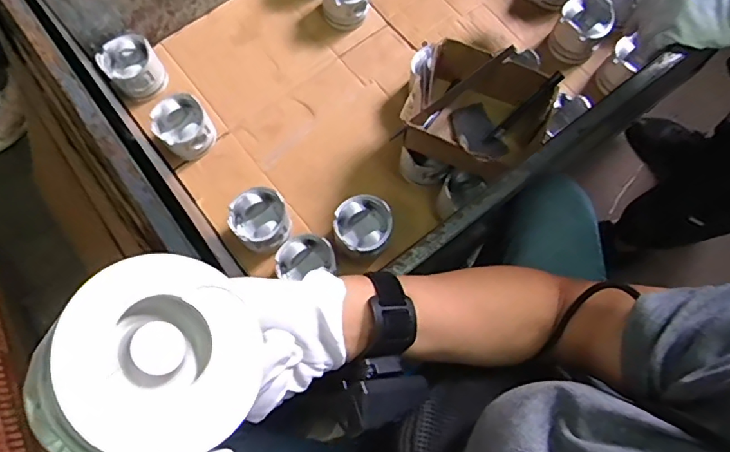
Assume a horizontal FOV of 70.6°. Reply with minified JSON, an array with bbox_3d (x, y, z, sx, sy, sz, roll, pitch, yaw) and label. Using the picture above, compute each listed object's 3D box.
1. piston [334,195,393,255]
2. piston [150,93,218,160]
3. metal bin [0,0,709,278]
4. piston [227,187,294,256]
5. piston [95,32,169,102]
[{"bbox_3d":[-0.002,0.005,0.854,0.088,0.073,0.091,0,72,0],"label":"piston"},{"bbox_3d":[-0.316,-0.172,0.912,0.092,0.075,0.095,0,72,0],"label":"piston"},{"bbox_3d":[0.087,-0.413,0.847,1.055,0.379,0.647,-34,75,-10],"label":"metal bin"},{"bbox_3d":[-0.172,-0.004,0.861,0.093,0.074,0.095,0,72,0],"label":"piston"},{"bbox_3d":[-0.425,-0.290,0.953,0.090,0.077,0.095,0,72,0],"label":"piston"}]

